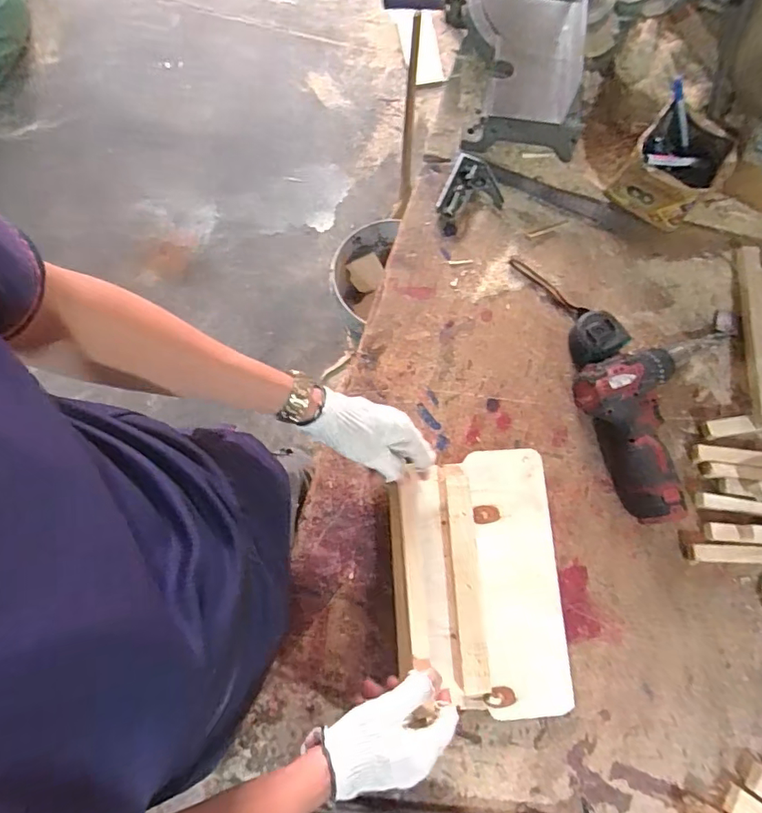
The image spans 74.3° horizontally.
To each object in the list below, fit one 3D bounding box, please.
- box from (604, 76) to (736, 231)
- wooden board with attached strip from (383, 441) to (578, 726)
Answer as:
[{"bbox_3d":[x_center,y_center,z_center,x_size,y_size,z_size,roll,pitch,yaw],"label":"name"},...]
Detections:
[{"bbox_3d":[0.385,-0.318,0.665,0.105,0.101,0.109,36,79,10],"label":"box"},{"bbox_3d":[0.106,0.192,0.563,0.180,0.030,0.276,-3,75,0],"label":"wooden board with attached strip"}]

